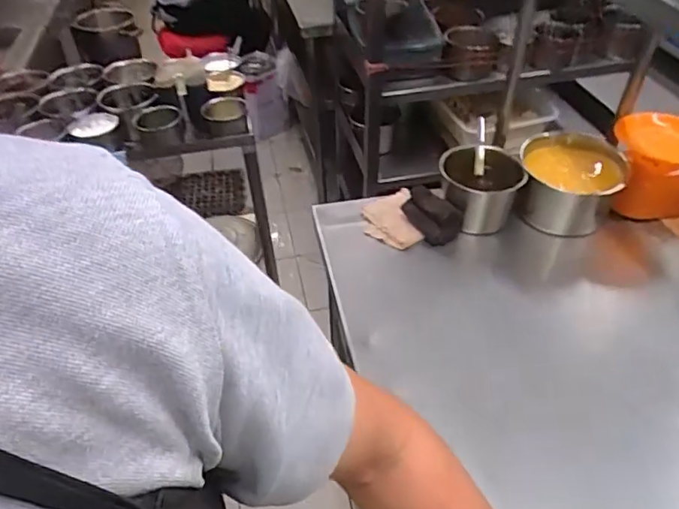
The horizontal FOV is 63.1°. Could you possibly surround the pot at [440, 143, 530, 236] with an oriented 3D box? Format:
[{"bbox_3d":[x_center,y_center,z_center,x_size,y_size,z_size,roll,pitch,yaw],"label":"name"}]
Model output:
[{"bbox_3d":[0.274,-0.125,1.081,0.154,0.118,0.141,-2,44,2],"label":"pot"}]

